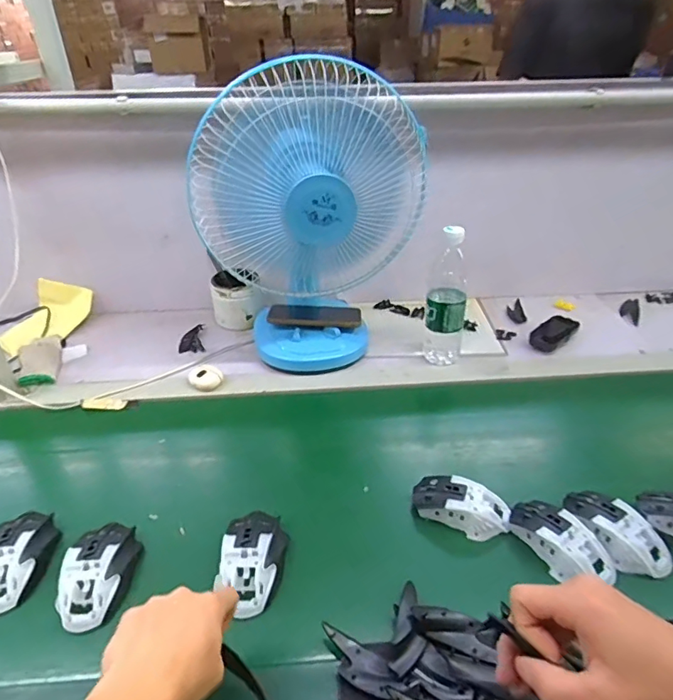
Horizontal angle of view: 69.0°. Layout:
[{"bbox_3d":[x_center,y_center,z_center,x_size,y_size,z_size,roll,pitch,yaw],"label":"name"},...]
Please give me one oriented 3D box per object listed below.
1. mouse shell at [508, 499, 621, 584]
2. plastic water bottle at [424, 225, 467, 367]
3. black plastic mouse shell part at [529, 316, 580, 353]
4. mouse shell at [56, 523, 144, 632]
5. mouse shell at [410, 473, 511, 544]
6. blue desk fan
[{"bbox_3d":[0.251,0.213,0.548,0.065,0.040,0.113,-28,41,-35],"label":"mouse shell"},{"bbox_3d":[0.180,-0.085,0.796,0.063,0.218,0.059,9,34,17],"label":"plastic water bottle"},{"bbox_3d":[0.396,-0.031,0.891,0.097,0.033,0.049,-20,37,-26],"label":"black plastic mouse shell part"},{"bbox_3d":[-0.252,0.232,0.518,0.062,0.033,0.110,-3,33,-1],"label":"mouse shell"},{"bbox_3d":[0.149,0.185,0.586,0.110,0.037,0.055,10,34,17],"label":"mouse shell"},{"bbox_3d":[-0.023,-0.181,0.737,0.291,0.427,0.214,5,33,10],"label":"blue desk fan"}]

